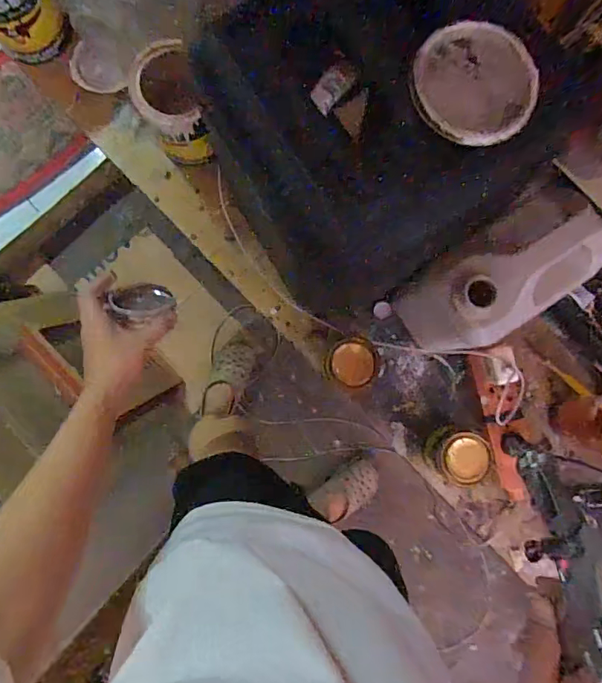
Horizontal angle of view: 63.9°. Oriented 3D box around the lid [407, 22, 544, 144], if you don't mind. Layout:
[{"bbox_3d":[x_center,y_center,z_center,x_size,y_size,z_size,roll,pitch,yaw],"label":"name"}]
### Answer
[{"bbox_3d":[0.131,-0.194,0.363,0.088,0.009,0.090,0,86,-1],"label":"lid"}]

